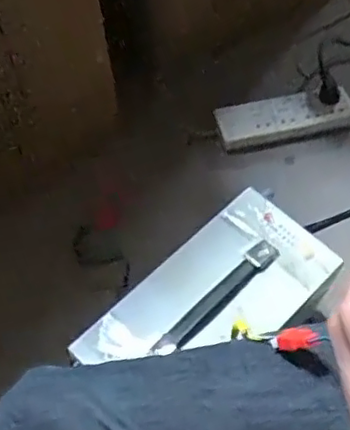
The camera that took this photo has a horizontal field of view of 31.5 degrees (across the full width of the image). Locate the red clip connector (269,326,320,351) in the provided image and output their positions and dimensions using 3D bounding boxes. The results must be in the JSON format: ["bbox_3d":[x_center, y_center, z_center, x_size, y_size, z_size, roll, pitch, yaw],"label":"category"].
[{"bbox_3d":[0.075,0.078,0.392,0.035,0.007,0.015,-17,44,43],"label":"red clip connector"}]

